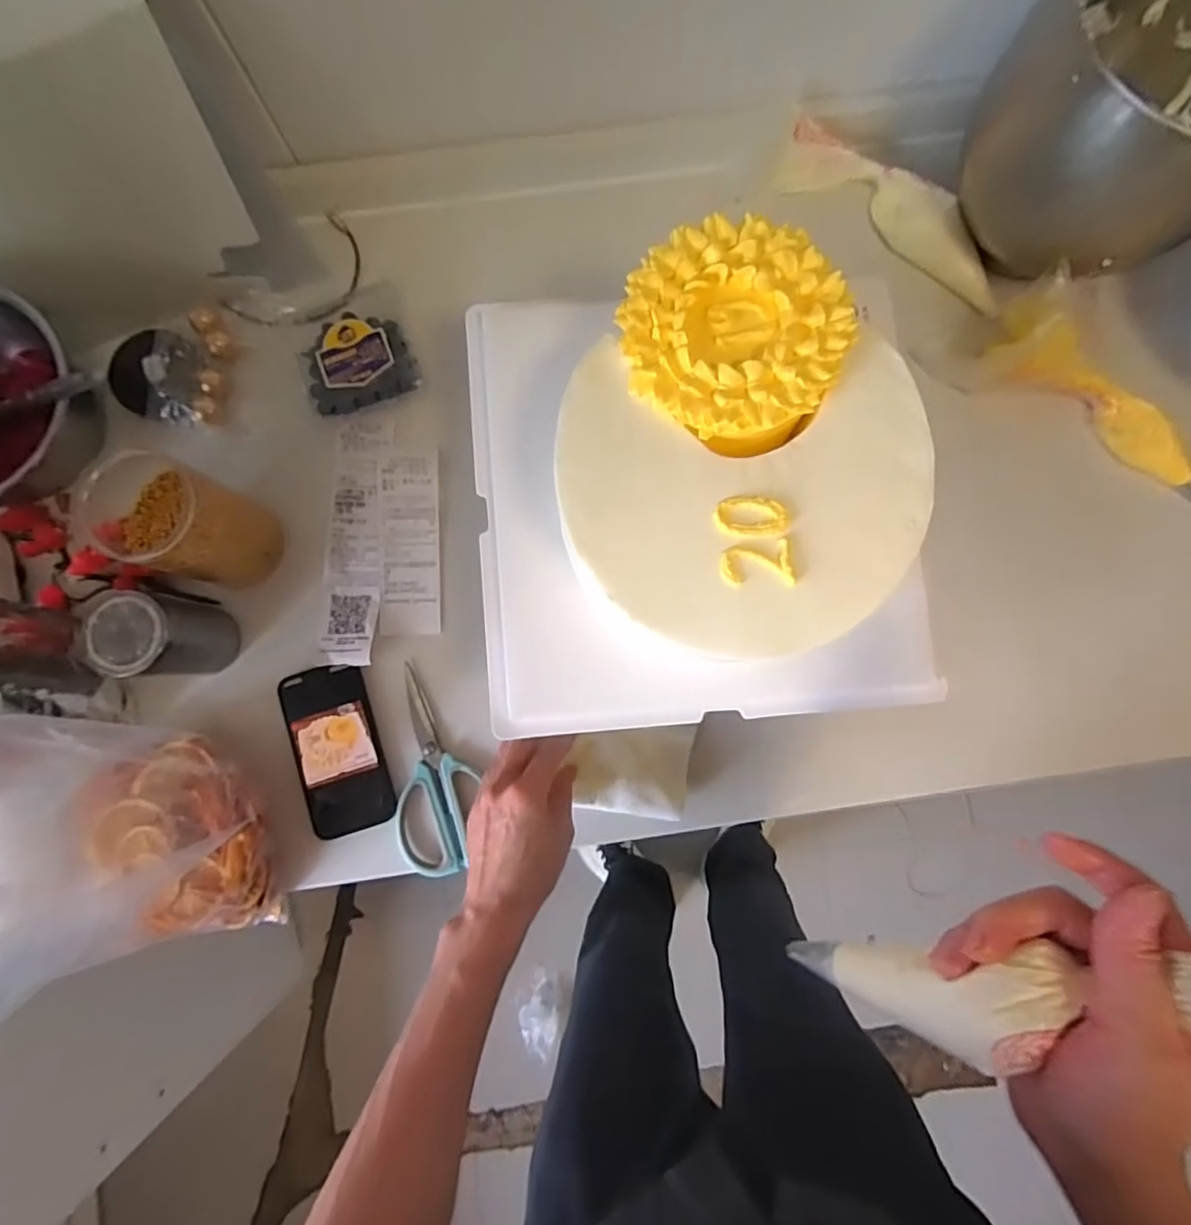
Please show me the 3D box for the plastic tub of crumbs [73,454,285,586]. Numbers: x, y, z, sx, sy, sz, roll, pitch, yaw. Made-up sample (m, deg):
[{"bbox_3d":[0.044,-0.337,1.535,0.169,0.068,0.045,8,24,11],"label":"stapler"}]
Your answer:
[{"bbox_3d":[-0.330,-0.071,0.509,0.081,0.117,0.082,17,84,2],"label":"plastic tub of crumbs"}]

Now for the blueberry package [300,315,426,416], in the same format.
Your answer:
[{"bbox_3d":[-0.222,-0.231,0.565,0.100,0.029,0.094,-23,84,-2],"label":"blueberry package"}]

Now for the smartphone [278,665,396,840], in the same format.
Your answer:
[{"bbox_3d":[-0.228,0.121,0.542,0.072,0.012,0.144,-18,84,-2],"label":"smartphone"}]

